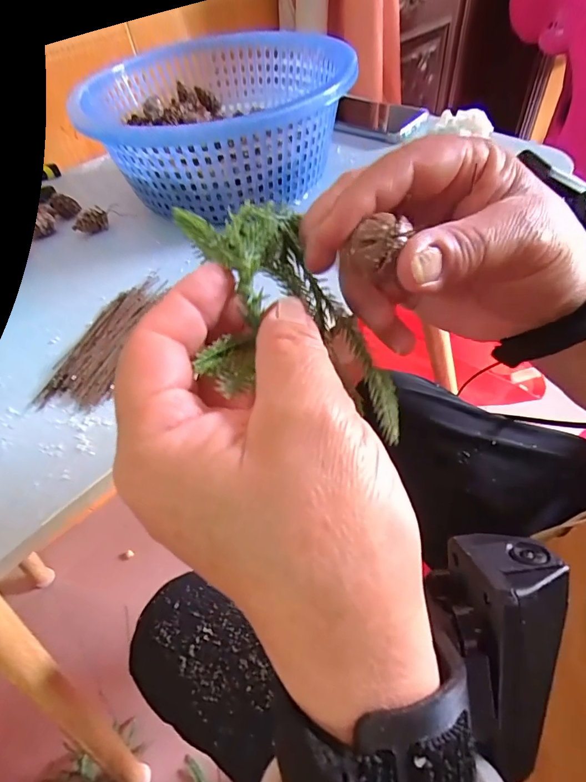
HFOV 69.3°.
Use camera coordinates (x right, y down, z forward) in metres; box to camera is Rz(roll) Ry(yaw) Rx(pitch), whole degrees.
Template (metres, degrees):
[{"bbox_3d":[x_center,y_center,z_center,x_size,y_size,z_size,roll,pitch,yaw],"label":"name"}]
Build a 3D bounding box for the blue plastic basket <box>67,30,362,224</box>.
[{"bbox_3d":[-0.072,-0.284,0.445,0.261,0.094,0.260,4,51,8],"label":"blue plastic basket"}]

